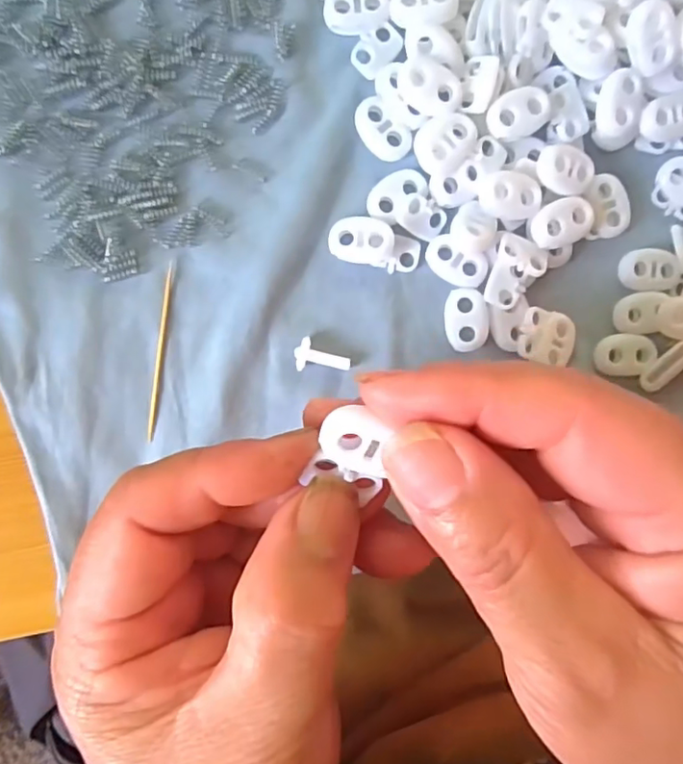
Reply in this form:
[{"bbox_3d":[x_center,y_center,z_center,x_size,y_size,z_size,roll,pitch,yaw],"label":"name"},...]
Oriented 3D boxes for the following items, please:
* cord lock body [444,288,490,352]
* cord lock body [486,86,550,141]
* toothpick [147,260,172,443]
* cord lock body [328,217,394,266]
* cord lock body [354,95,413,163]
[{"bbox_3d":[0.044,-0.022,0.199,0.015,0.004,0.021,-4,93,-4],"label":"cord lock body"},{"bbox_3d":[0.060,-0.091,0.192,0.021,0.005,0.015,-30,95,-2],"label":"cord lock body"},{"bbox_3d":[-0.062,-0.010,0.194,0.004,0.004,0.060,7,93,-5],"label":"toothpick"},{"bbox_3d":[0.007,-0.049,0.196,0.021,0.007,0.015,0,93,-4],"label":"cord lock body"},{"bbox_3d":[0.014,-0.086,0.195,0.022,0.004,0.013,43,89,-5],"label":"cord lock body"}]

